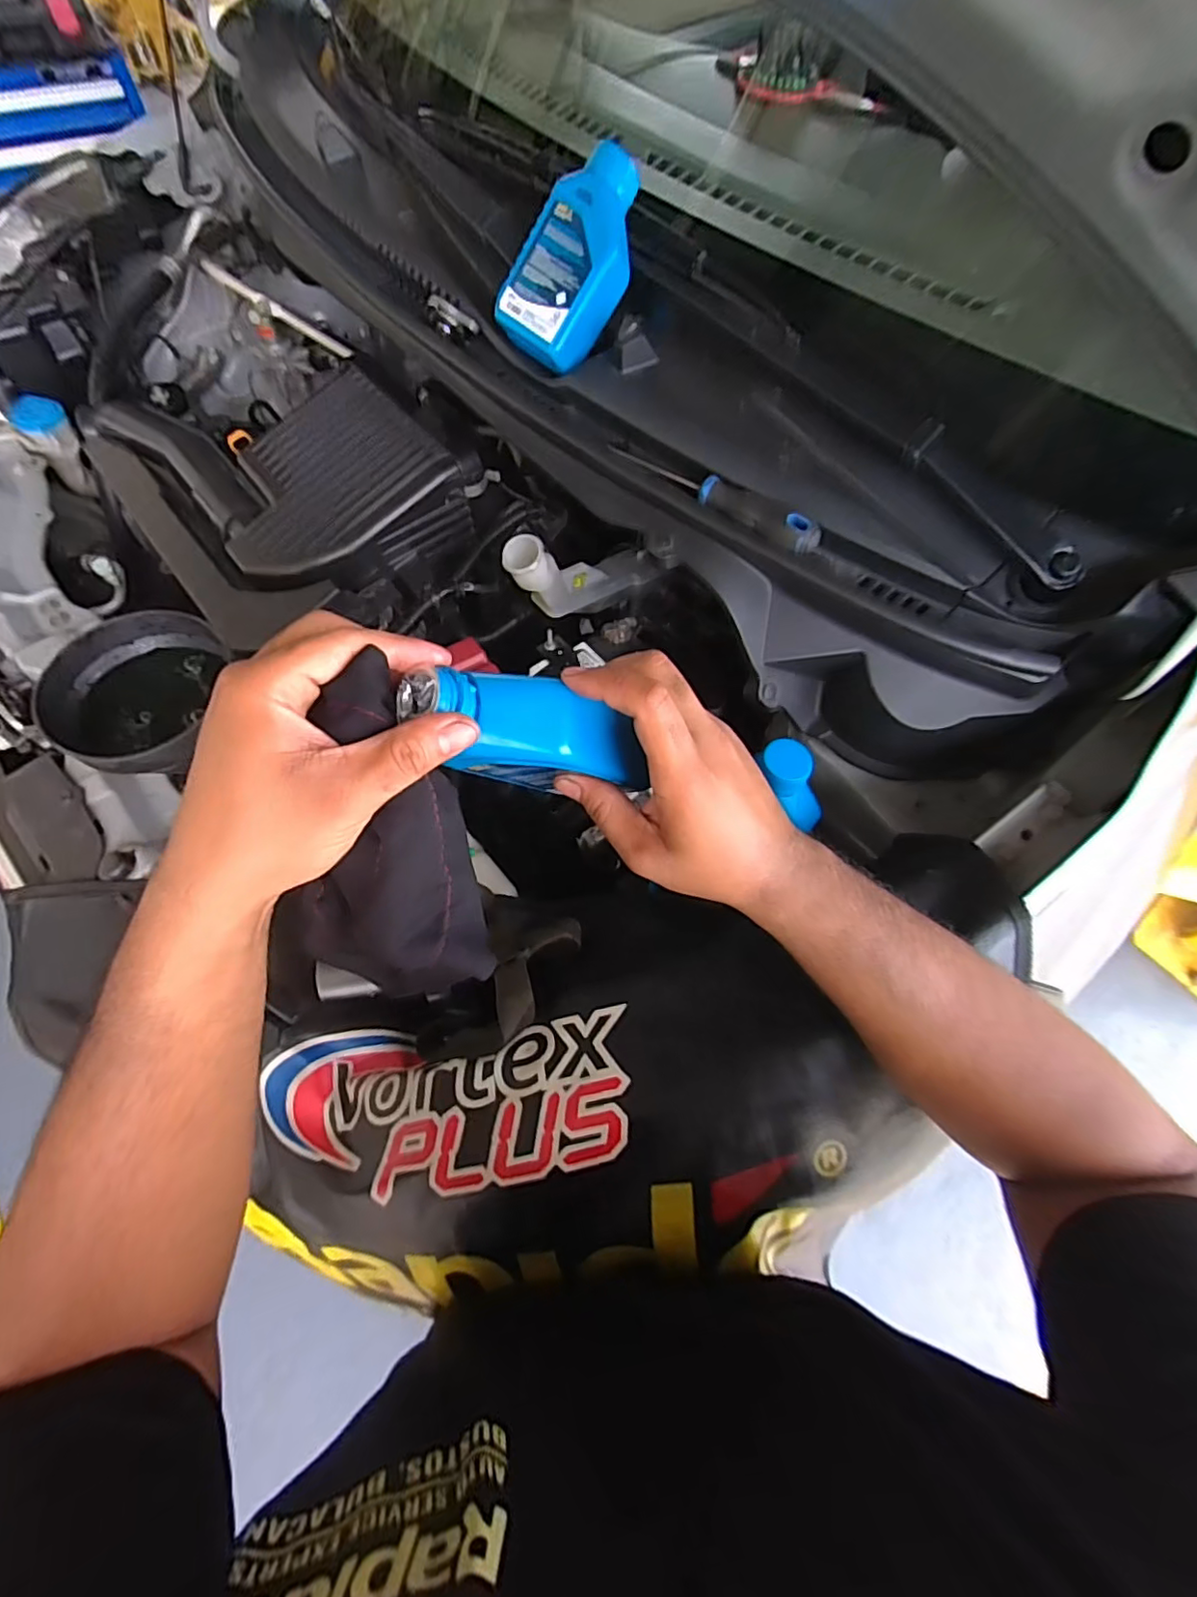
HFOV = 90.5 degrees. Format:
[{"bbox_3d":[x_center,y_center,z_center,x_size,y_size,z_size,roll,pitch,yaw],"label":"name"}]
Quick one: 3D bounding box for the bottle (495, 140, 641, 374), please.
[{"bbox_3d":[-0.013,-0.422,0.473,0.078,0.050,0.147,37,105,10],"label":"bottle"}]

